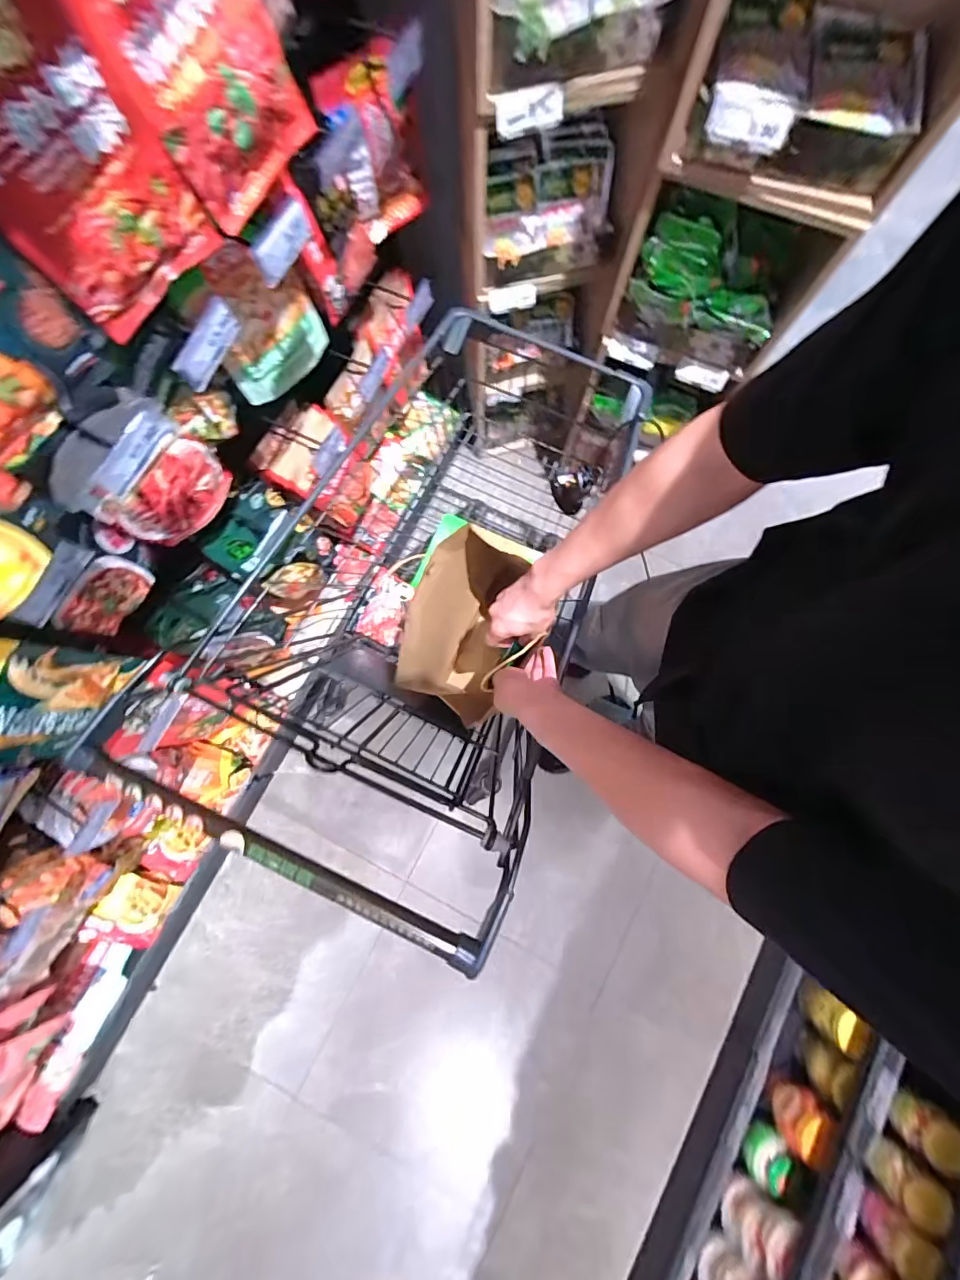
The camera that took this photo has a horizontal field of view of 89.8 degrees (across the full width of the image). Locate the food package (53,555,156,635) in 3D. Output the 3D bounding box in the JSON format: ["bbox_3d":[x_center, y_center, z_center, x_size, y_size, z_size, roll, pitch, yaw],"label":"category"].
[{"bbox_3d":[-0.569,-0.066,0.738,0.017,0.110,0.125,23,81,4],"label":"food package"}]

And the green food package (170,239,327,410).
[{"bbox_3d":[-0.357,-0.527,0.791,0.051,0.230,0.195,44,83,7],"label":"green food package"}]

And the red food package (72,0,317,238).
[{"bbox_3d":[-0.263,-0.571,0.449,0.050,0.240,0.189,30,81,5],"label":"red food package"}]

